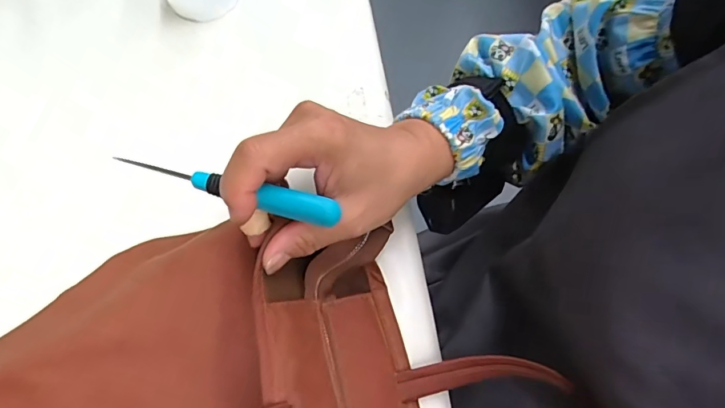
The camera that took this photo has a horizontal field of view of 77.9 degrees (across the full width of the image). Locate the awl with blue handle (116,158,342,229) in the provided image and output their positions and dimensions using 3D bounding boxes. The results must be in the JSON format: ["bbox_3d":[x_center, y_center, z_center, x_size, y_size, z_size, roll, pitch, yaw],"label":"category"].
[{"bbox_3d":[-0.068,-0.008,0.226,0.113,0.011,0.012,13,68,8],"label":"awl with blue handle"}]

